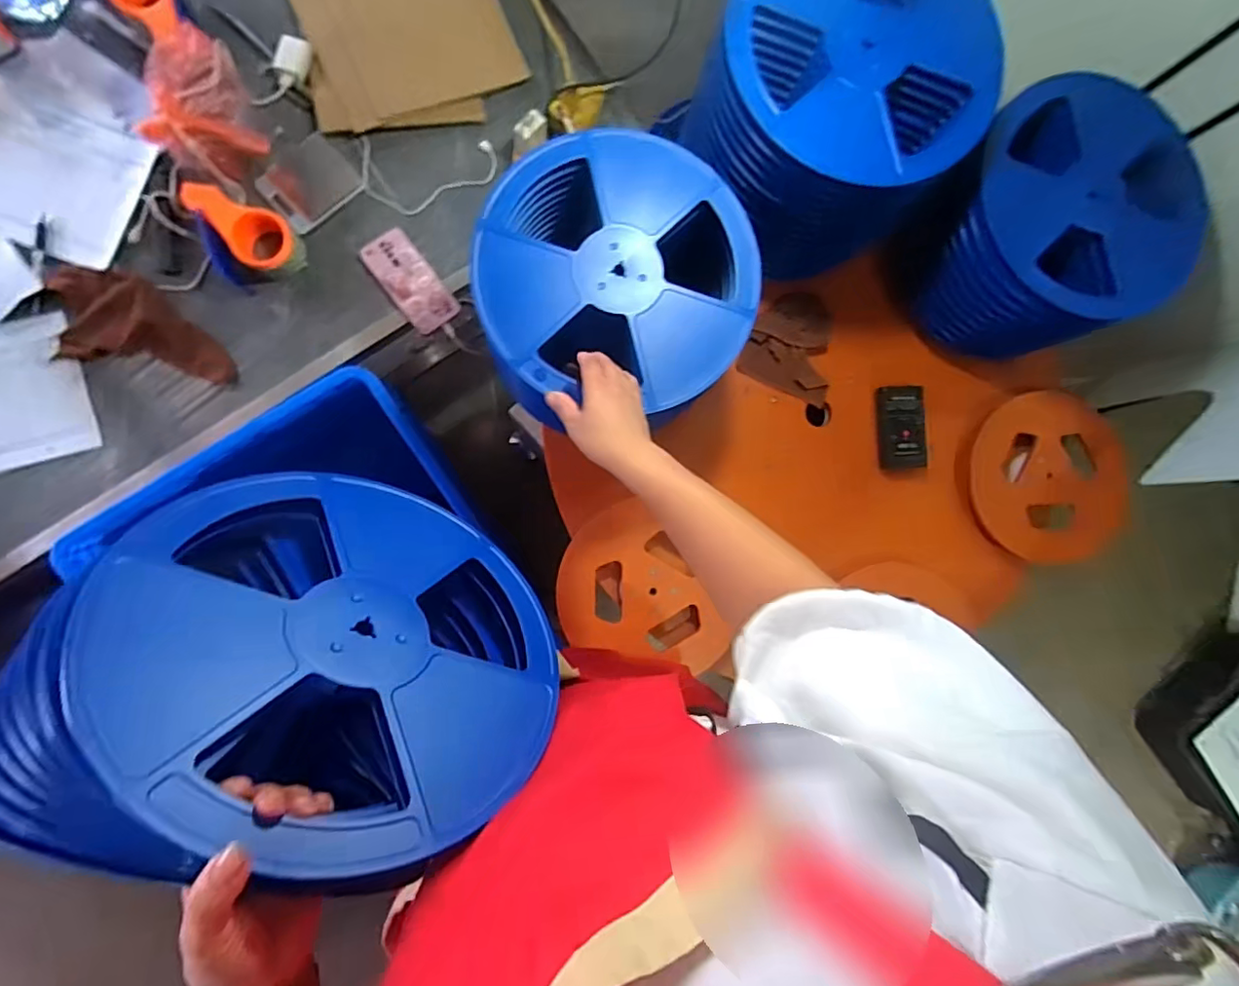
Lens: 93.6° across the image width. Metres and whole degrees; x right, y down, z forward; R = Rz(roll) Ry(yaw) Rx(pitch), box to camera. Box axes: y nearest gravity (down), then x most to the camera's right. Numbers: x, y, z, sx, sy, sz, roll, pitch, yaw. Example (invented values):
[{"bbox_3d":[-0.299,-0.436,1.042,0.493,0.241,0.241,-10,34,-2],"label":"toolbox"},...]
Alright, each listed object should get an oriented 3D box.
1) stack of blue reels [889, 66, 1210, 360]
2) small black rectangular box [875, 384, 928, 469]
[{"bbox_3d":[0.569,-0.366,0.793,0.301,0.215,0.293,28,85,-5],"label":"stack of blue reels"},{"bbox_3d":[0.448,-0.103,0.923,0.065,0.038,0.127,-8,89,-7],"label":"small black rectangular box"}]

